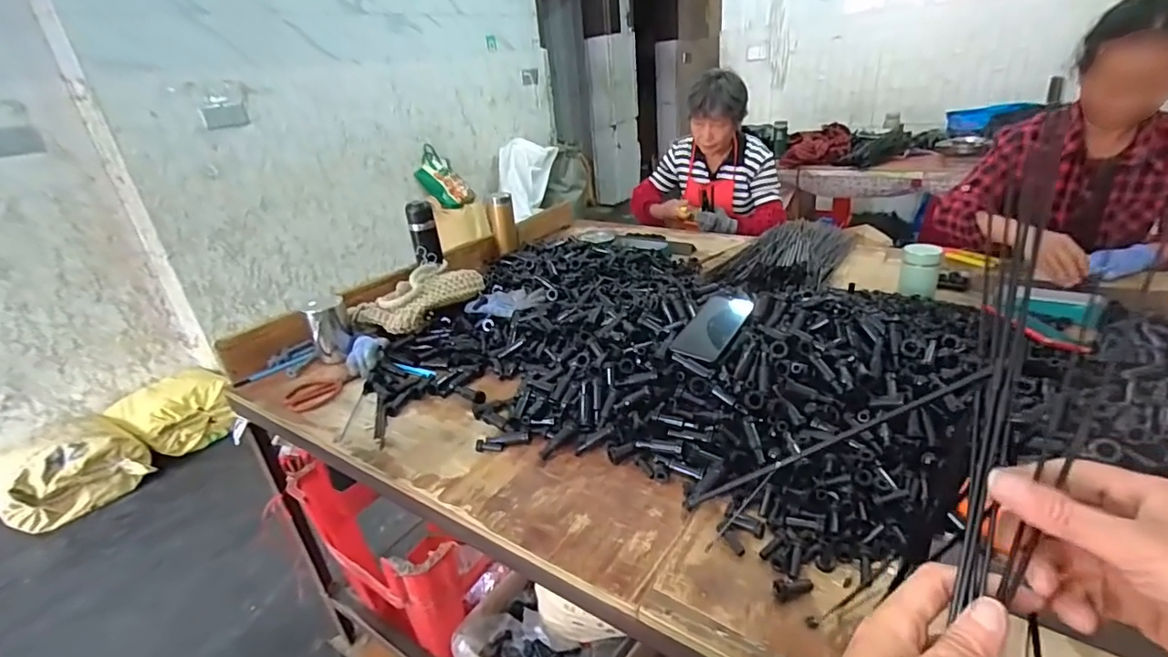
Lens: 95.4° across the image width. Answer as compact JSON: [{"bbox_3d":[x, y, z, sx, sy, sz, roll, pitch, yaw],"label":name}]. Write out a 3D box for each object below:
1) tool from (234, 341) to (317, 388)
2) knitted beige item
[{"bbox_3d":[-0.598,0.076,1.057,0.068,0.025,0.161,9,30,26],"label":"tool"},{"bbox_3d":[-0.347,-0.064,1.141,0.187,0.073,0.232,11,31,30],"label":"knitted beige item"}]

